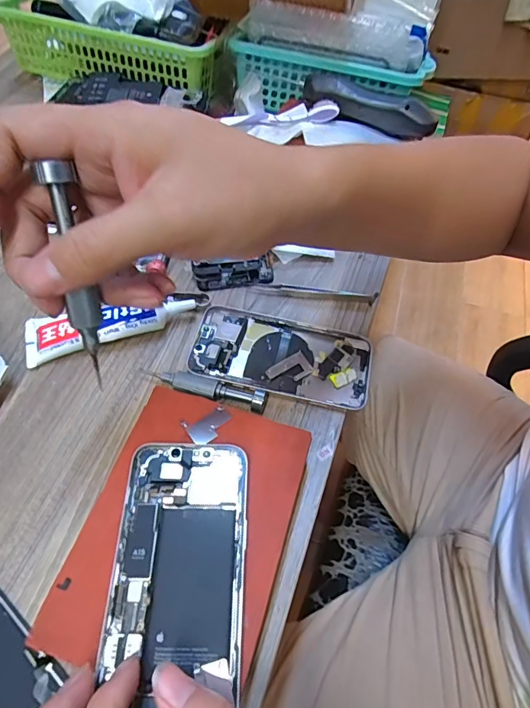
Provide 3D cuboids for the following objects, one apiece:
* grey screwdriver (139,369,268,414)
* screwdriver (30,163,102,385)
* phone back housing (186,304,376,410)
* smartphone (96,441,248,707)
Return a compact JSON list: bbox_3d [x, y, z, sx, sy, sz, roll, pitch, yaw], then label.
[{"bbox_3d":[-0.049,0.025,0.345,0.102,0.013,0.016,14,58,6],"label":"grey screwdriver"},{"bbox_3d":[-0.087,-0.035,0.207,0.014,0.103,0.010,-6,23,-7],"label":"screwdriver"},{"bbox_3d":[0.014,0.002,0.366,0.145,0.009,0.071,14,58,6],"label":"phone back housing"},{"bbox_3d":[-0.047,0.119,0.242,0.071,0.006,0.142,2,57,-2],"label":"smartphone"}]

